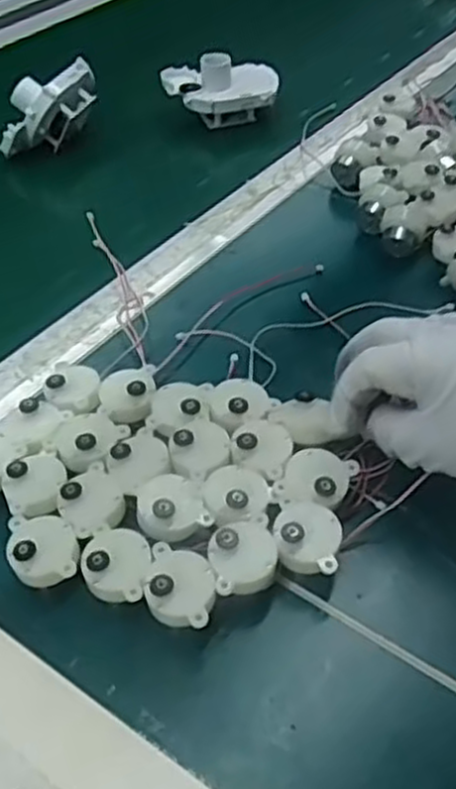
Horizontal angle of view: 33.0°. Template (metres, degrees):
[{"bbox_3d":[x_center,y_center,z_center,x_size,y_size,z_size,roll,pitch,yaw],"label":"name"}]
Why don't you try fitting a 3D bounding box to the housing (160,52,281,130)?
[{"bbox_3d":[-0.007,-0.279,0.706,0.103,0.060,0.050,0,45,1],"label":"housing"}]

